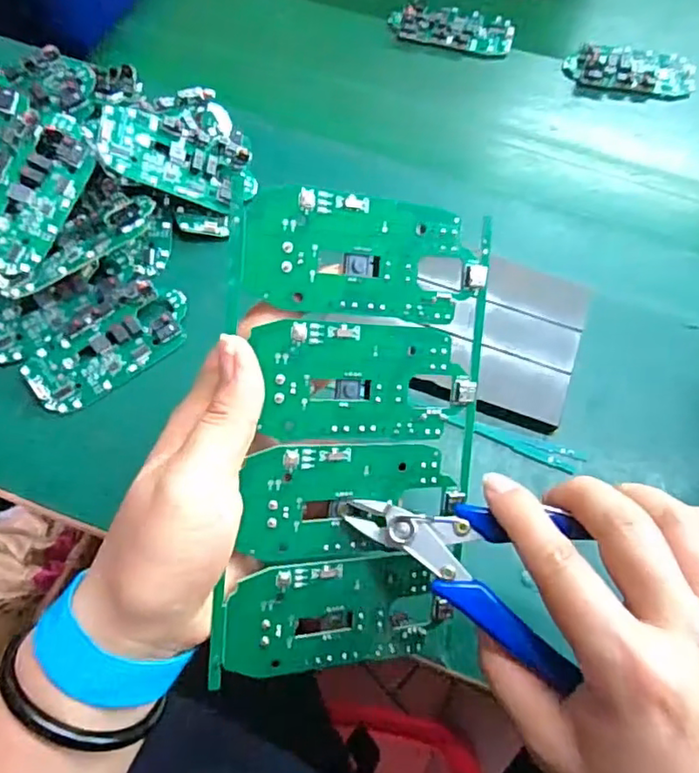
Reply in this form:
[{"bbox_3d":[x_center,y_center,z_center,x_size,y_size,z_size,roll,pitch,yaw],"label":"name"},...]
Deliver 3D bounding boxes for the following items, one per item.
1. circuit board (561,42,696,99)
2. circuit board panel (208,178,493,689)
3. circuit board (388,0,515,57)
[{"bbox_3d":[0.220,-0.248,0.474,0.098,0.013,0.040,7,68,0],"label":"circuit board"},{"bbox_3d":[0.003,0.021,0.242,0.107,0.004,0.186,1,97,-23],"label":"circuit board panel"},{"bbox_3d":[0.082,-0.291,0.488,0.097,0.016,0.043,11,68,2],"label":"circuit board"}]

